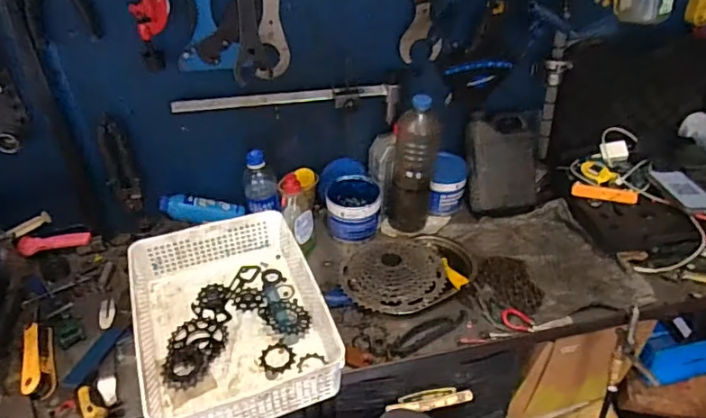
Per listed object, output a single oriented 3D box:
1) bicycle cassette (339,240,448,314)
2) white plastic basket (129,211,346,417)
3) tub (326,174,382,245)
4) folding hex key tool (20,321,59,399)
[{"bbox_3d":[0.072,0.102,0.870,0.178,0.034,0.156,-12,37,-13],"label":"bicycle cassette"},{"bbox_3d":[-0.179,0.153,0.761,0.245,0.091,0.326,-14,38,-16],"label":"white plastic basket"},{"bbox_3d":[0.002,0.001,0.984,0.101,0.084,0.106,-1,36,1],"label":"tub"},{"bbox_3d":[-0.456,0.217,0.759,0.038,0.034,0.123,-16,38,-18],"label":"folding hex key tool"}]

